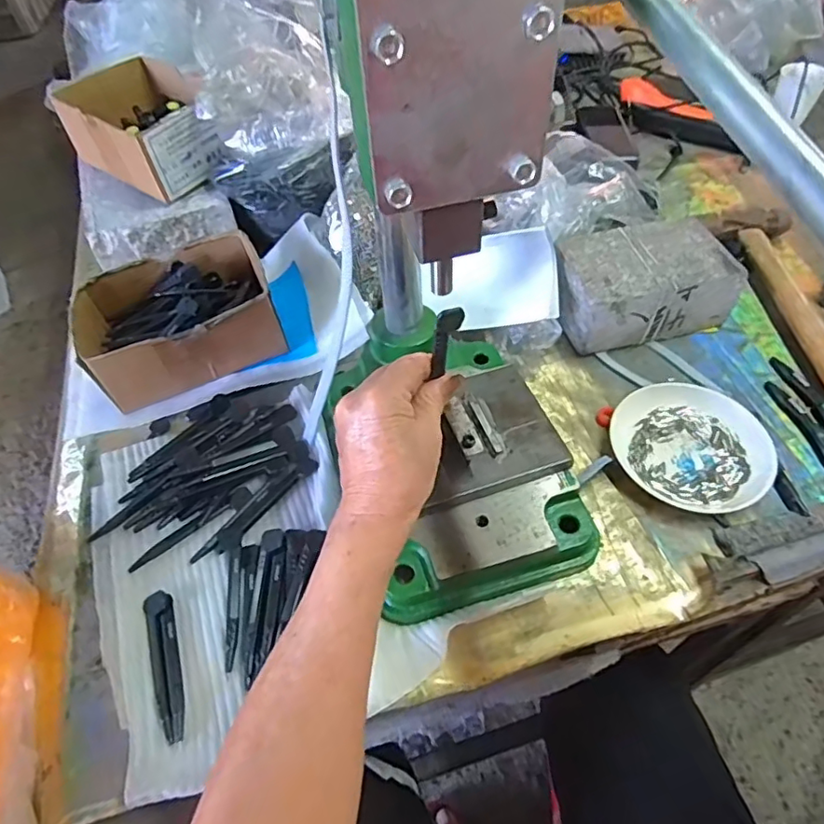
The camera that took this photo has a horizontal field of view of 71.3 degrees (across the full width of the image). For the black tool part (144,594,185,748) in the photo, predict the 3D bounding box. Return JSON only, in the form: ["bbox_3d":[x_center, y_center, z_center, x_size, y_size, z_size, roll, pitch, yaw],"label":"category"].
[{"bbox_3d":[-0.159,0.161,0.371,0.018,0.006,0.099,-20,53,-13],"label":"black tool part"}]

